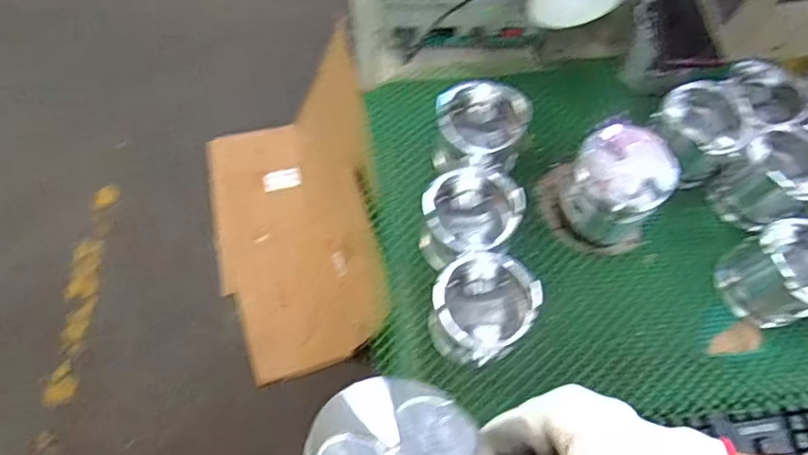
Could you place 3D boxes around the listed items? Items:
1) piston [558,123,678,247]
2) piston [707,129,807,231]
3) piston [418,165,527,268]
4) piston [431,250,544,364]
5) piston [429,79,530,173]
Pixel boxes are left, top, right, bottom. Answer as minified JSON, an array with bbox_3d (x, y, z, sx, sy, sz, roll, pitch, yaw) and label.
[{"bbox_3d":[0.218,-0.042,0.596,0.093,0.114,0.092,1,65,-1],"label":"piston"},{"bbox_3d":[0.406,-0.050,0.635,0.092,0.081,0.093,-31,70,-15],"label":"piston"},{"bbox_3d":[0.067,-0.008,0.598,0.097,0.078,0.091,1,65,-1],"label":"piston"},{"bbox_3d":[0.074,0.081,0.563,0.094,0.086,0.090,-25,68,-12],"label":"piston"},{"bbox_3d":[0.080,-0.103,0.644,0.084,0.101,0.092,1,65,-1],"label":"piston"}]

